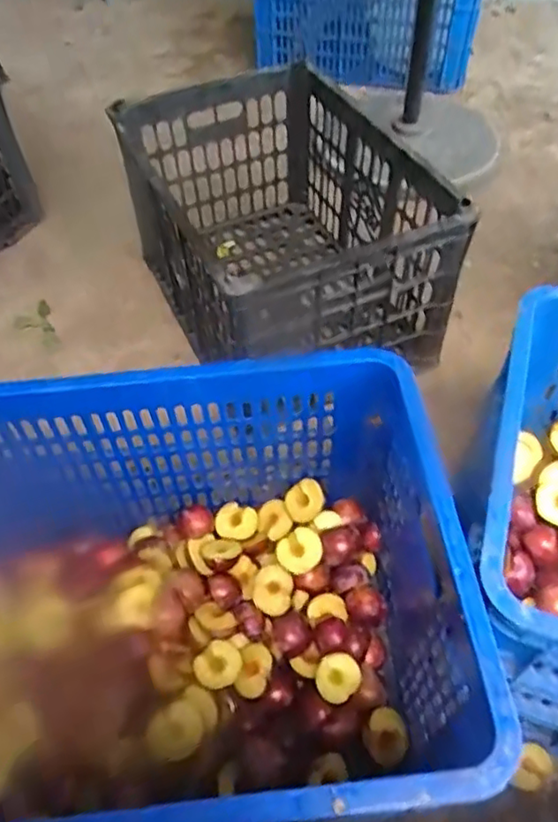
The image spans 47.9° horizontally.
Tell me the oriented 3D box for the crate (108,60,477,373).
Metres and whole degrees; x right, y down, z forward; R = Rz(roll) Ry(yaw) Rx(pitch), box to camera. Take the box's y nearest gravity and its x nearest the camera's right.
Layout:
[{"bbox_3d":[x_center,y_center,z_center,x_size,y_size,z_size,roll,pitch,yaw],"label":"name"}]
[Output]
[{"bbox_3d":[0.003,-0.285,0.992,0.388,0.272,0.506,-19,54,-17],"label":"crate"}]

